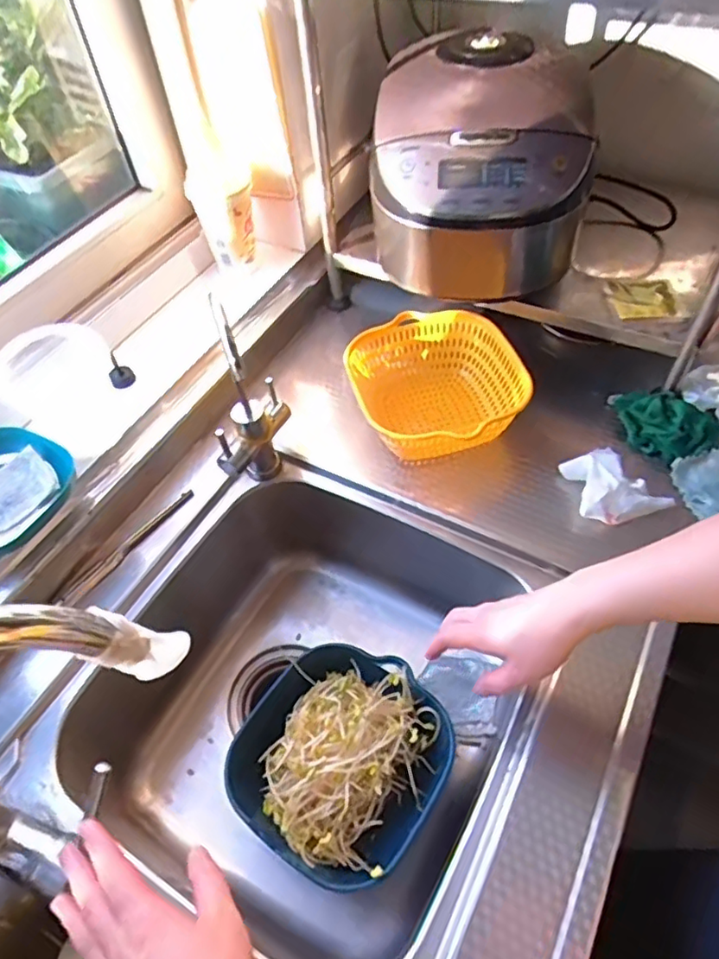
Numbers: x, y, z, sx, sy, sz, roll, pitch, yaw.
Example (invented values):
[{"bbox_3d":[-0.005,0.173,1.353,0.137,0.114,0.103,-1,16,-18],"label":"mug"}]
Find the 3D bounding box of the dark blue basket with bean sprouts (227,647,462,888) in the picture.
[{"bbox_3d":[-0.018,0.303,0.653,0.205,0.088,0.213,27,60,22],"label":"dark blue basket with bean sprouts"}]

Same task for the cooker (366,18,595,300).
[{"bbox_3d":[0.142,-0.367,0.710,0.242,0.191,0.257,0,53,4],"label":"cooker"}]

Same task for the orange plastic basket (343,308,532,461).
[{"bbox_3d":[0.091,-0.108,0.733,0.188,0.085,0.202,-15,54,-7],"label":"orange plastic basket"}]

